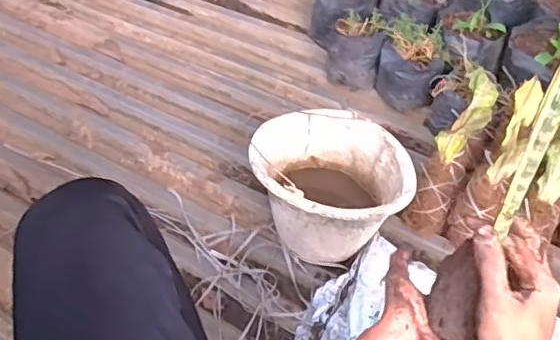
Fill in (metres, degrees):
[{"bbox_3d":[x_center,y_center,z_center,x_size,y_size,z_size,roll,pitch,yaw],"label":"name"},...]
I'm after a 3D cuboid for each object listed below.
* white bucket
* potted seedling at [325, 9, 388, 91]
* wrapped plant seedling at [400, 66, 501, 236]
[{"bbox_3d":[0.081,0.032,0.930,0.227,0.197,0.221,0,51,0],"label":"white bucket"},{"bbox_3d":[0.163,-0.251,1.215,0.121,0.142,0.093,4,52,4],"label":"potted seedling"},{"bbox_3d":[0.308,-0.045,0.973,0.069,0.093,0.325,24,80,20],"label":"wrapped plant seedling"}]

